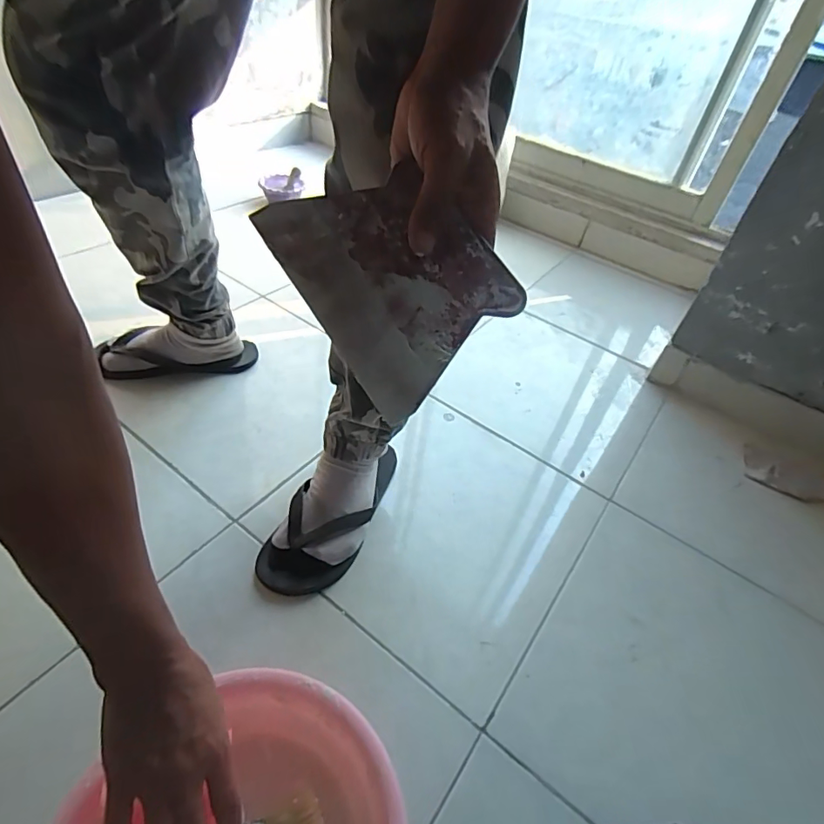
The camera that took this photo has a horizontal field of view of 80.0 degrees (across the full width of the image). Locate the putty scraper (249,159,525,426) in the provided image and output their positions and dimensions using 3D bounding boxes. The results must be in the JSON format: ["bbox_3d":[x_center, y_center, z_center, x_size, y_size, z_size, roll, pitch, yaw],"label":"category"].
[{"bbox_3d":[-0.011,-0.092,0.321,0.120,0.005,0.156,-33,79,-10],"label":"putty scraper"}]

